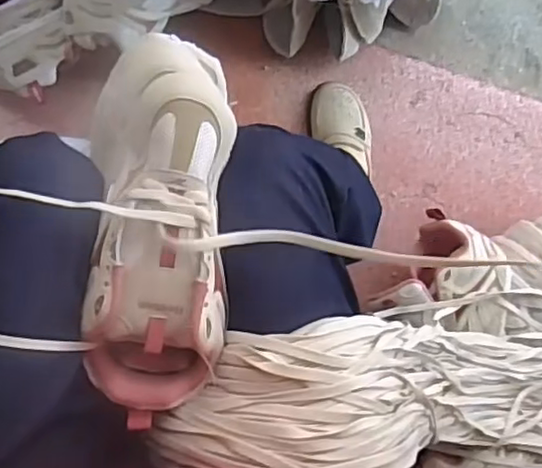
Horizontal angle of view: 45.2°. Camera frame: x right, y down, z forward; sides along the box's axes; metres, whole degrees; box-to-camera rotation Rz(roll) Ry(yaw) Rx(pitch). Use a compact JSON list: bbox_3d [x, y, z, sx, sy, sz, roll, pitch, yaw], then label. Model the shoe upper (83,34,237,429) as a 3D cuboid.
[{"bbox_3d":[-0.080,-0.017,0.467,0.098,0.080,0.278,1,79,-7],"label":"shoe upper"}]

